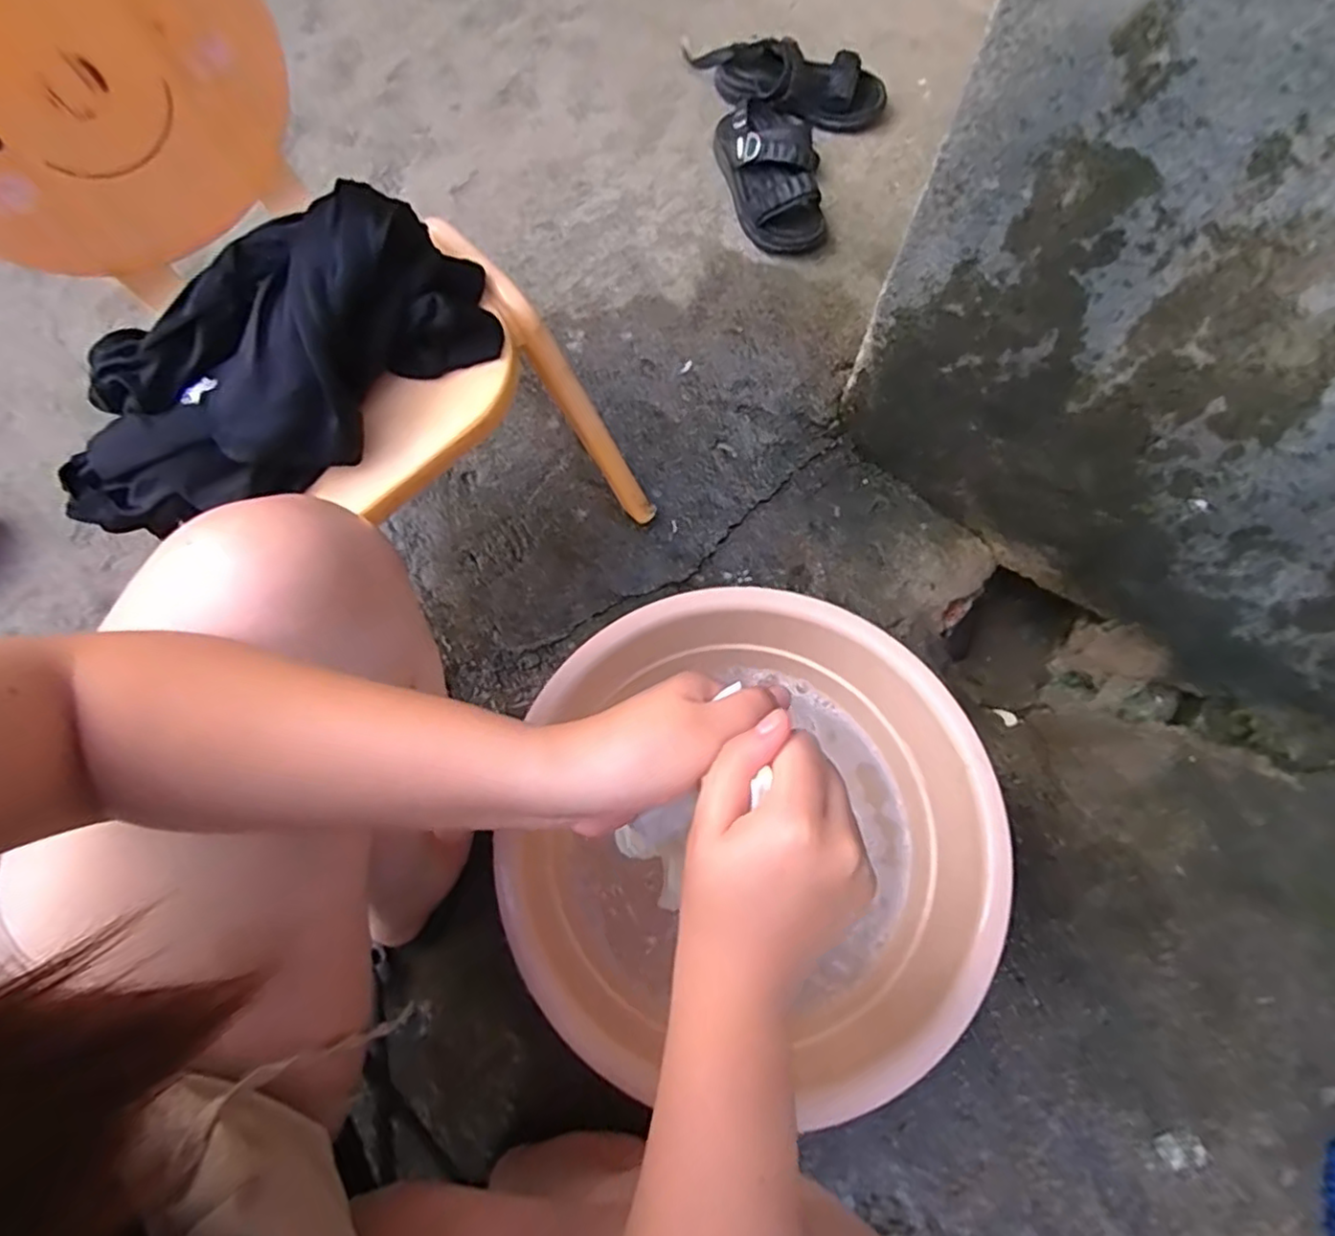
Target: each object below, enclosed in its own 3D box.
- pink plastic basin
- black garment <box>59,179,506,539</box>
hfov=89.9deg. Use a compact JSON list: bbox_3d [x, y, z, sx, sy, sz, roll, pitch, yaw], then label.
[{"bbox_3d":[0.094,0.204,0.660,0.416,0.140,0.421,1,68,-1],"label":"pink plastic basin"},{"bbox_3d":[-0.305,-0.195,0.511,0.352,0.106,0.153,-33,72,-13],"label":"black garment"}]

